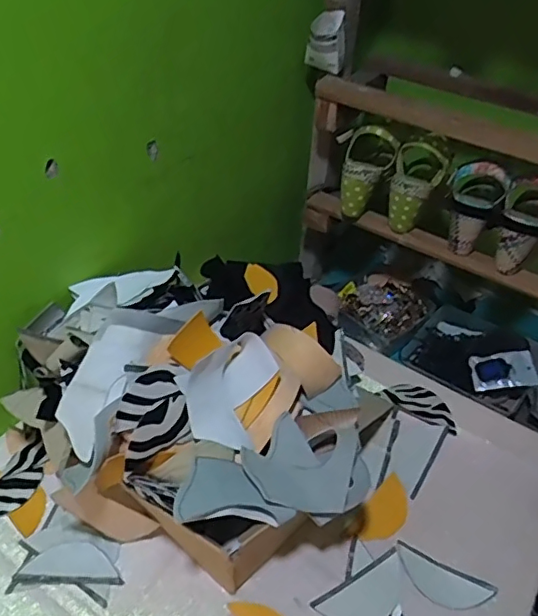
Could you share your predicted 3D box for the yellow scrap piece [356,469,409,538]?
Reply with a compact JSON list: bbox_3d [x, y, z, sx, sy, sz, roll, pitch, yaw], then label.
[{"bbox_3d":[0.139,0.242,0.674,0.045,0.005,0.085,36,62,25],"label":"yellow scrap piece"}]

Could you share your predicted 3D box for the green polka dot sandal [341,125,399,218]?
[{"bbox_3d":[0.159,-0.220,0.911,0.080,0.136,0.076,10,40,5],"label":"green polka dot sandal"}]

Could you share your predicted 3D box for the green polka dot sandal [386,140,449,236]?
[{"bbox_3d":[0.231,-0.188,0.884,0.081,0.138,0.069,13,40,9],"label":"green polka dot sandal"}]

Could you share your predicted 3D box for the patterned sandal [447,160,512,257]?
[{"bbox_3d":[0.302,-0.147,0.841,0.077,0.145,0.064,17,41,13],"label":"patterned sandal"}]

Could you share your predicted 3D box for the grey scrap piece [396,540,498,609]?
[{"bbox_3d":[0.187,0.297,0.617,0.106,0.008,0.042,20,50,22],"label":"grey scrap piece"}]

